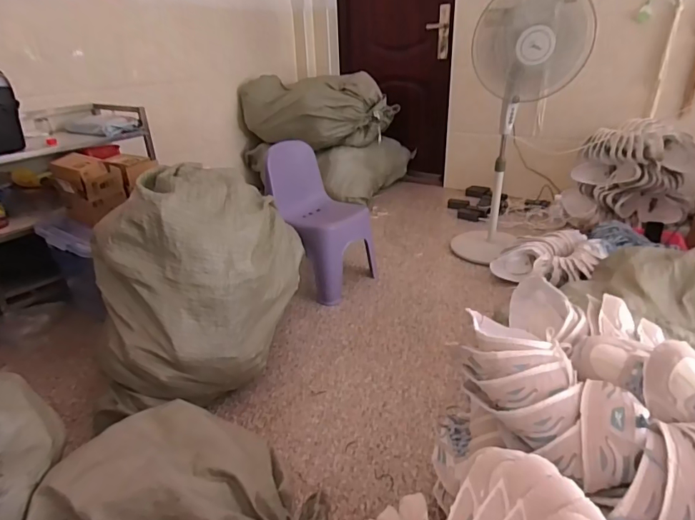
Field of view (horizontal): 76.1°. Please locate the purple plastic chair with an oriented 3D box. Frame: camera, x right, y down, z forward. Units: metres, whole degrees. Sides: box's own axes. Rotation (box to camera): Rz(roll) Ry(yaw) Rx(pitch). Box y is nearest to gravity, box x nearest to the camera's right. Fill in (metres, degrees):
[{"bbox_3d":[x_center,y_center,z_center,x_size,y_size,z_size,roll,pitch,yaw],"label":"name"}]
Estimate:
[{"bbox_3d":[-0.099,-0.152,1.752,0.300,0.557,0.369,18,33,35],"label":"purple plastic chair"}]

